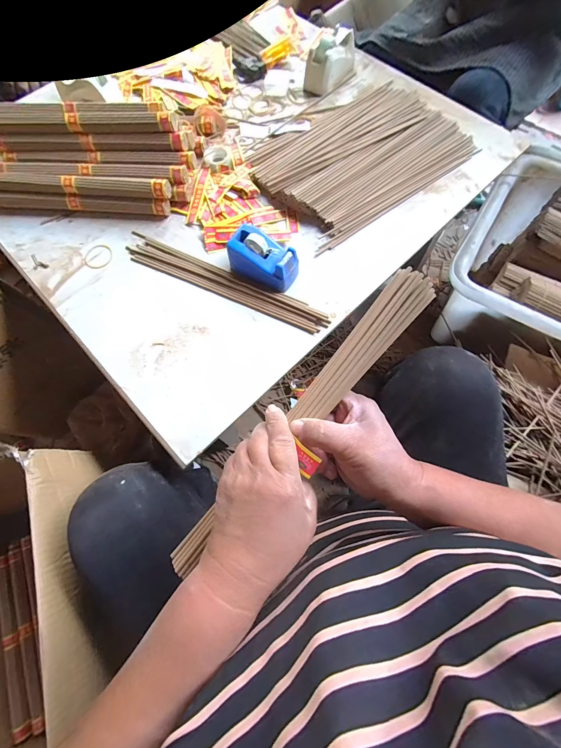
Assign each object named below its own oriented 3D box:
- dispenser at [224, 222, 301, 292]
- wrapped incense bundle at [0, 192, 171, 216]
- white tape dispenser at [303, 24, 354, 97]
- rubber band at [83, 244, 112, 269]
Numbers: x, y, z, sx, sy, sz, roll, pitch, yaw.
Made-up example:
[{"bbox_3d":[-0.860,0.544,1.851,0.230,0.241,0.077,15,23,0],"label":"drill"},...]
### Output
[{"bbox_3d":[-0.027,-0.165,0.451,0.098,0.050,0.060,32,76,10],"label":"dispenser"},{"bbox_3d":[-0.343,-0.285,0.514,0.315,0.030,0.024,4,72,2],"label":"wrapped incense bundle"},{"bbox_3d":[0.098,-0.609,0.594,0.058,0.060,0.125,36,76,11],"label":"white tape dispenser"},{"bbox_3d":[-0.294,-0.190,0.497,0.046,0.004,0.049,-11,70,0],"label":"rubber band"}]

